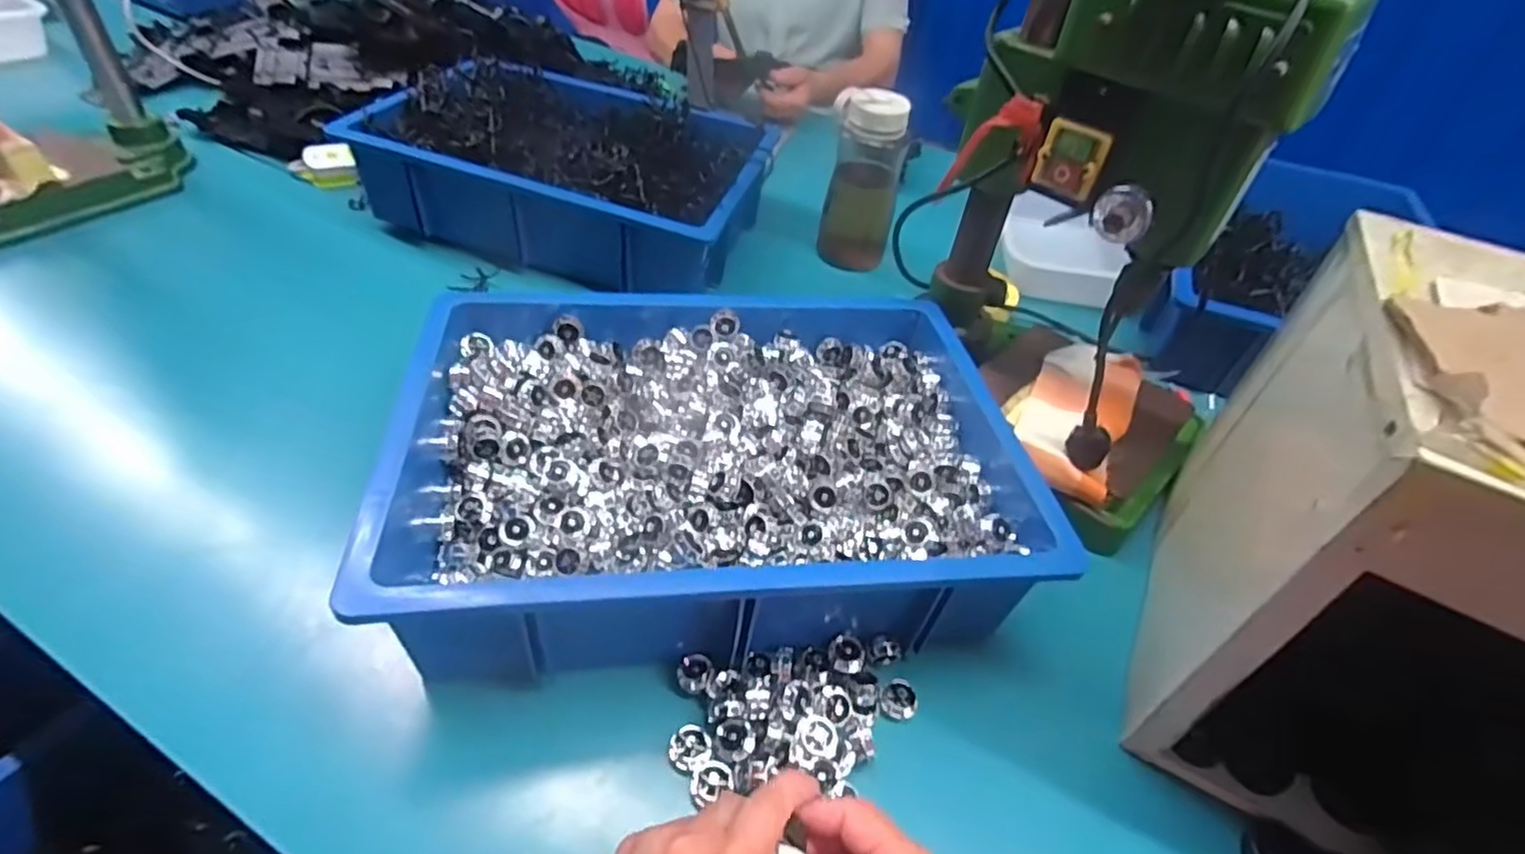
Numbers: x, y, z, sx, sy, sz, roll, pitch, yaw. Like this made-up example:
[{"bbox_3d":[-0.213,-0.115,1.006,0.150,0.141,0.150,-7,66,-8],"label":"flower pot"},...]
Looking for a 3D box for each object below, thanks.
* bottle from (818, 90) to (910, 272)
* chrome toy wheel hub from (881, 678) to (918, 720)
[{"bbox_3d":[0.126,-0.300,0.841,0.085,0.188,0.081,19,45,12],"label":"bottle"},{"bbox_3d":[0.091,0.181,0.456,0.023,0.011,0.023,4,44,-4],"label":"chrome toy wheel hub"}]

